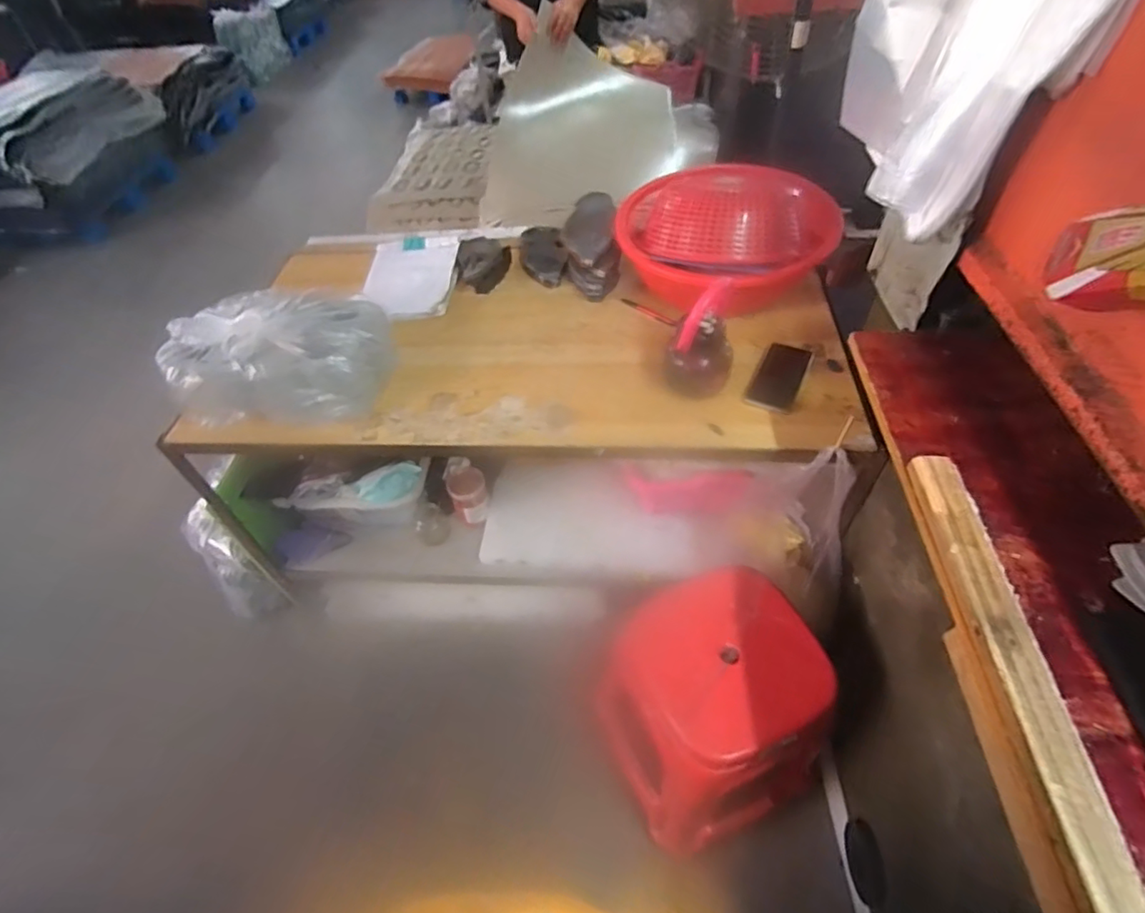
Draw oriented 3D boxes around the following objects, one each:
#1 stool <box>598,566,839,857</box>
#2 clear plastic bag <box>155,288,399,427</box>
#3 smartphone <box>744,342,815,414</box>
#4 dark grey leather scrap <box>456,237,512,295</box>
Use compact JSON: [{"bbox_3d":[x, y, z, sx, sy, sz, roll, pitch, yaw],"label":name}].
[{"bbox_3d":[0.247,0.469,1.056,0.316,0.454,0.322,-20,52,-11],"label":"stool"},{"bbox_3d":[-0.521,-0.187,1.044,0.362,0.157,0.234,3,51,8],"label":"clear plastic bag"},{"bbox_3d":[0.359,-0.137,0.992,0.079,0.010,0.155,21,56,21],"label":"smartphone"},{"bbox_3d":[-0.195,-0.424,1.246,0.121,0.063,0.135,-4,50,3],"label":"dark grey leather scrap"}]

